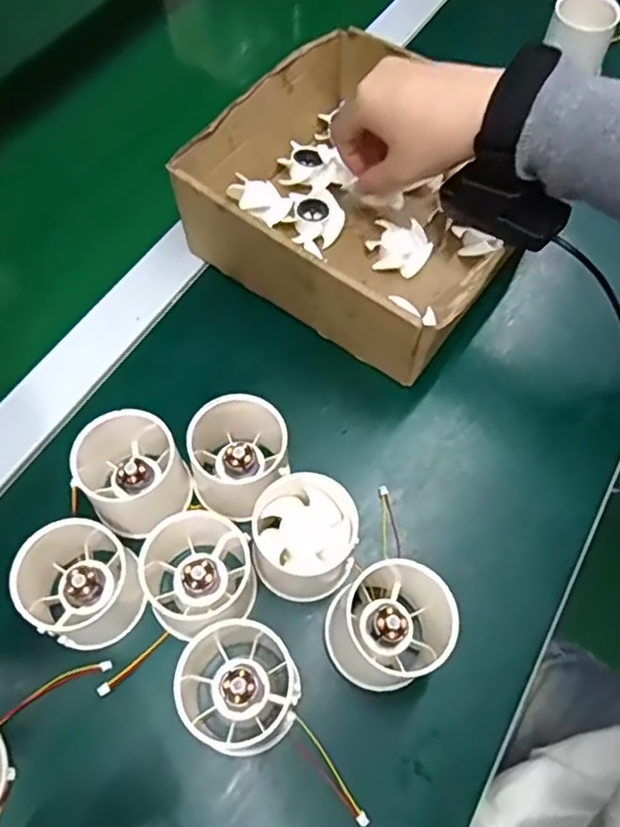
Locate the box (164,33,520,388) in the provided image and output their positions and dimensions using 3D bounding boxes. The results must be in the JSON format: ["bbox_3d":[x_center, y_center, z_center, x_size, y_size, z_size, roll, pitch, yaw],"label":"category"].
[{"bbox_3d":[0.039,-0.148,0.428,0.204,0.073,0.190,35,68,14],"label":"box"}]

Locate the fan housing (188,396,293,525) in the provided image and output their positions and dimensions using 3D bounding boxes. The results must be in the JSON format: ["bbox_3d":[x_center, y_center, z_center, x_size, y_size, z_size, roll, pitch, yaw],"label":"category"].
[{"bbox_3d":[-0.038,0.021,0.355,0.057,0.057,0.062,0,62,-1],"label":"fan housing"}]

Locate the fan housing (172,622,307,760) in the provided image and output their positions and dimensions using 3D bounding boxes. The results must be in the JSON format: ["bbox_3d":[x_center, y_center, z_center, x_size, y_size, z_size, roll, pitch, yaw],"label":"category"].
[{"bbox_3d":[-0.036,0.129,0.307,0.063,0.036,0.056,31,66,15],"label":"fan housing"}]

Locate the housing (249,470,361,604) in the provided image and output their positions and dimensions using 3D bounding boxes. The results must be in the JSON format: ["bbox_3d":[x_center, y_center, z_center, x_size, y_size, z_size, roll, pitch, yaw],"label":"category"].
[{"bbox_3d":[-0.003,0.066,0.338,0.053,0.041,0.057,0,62,-1],"label":"housing"}]

